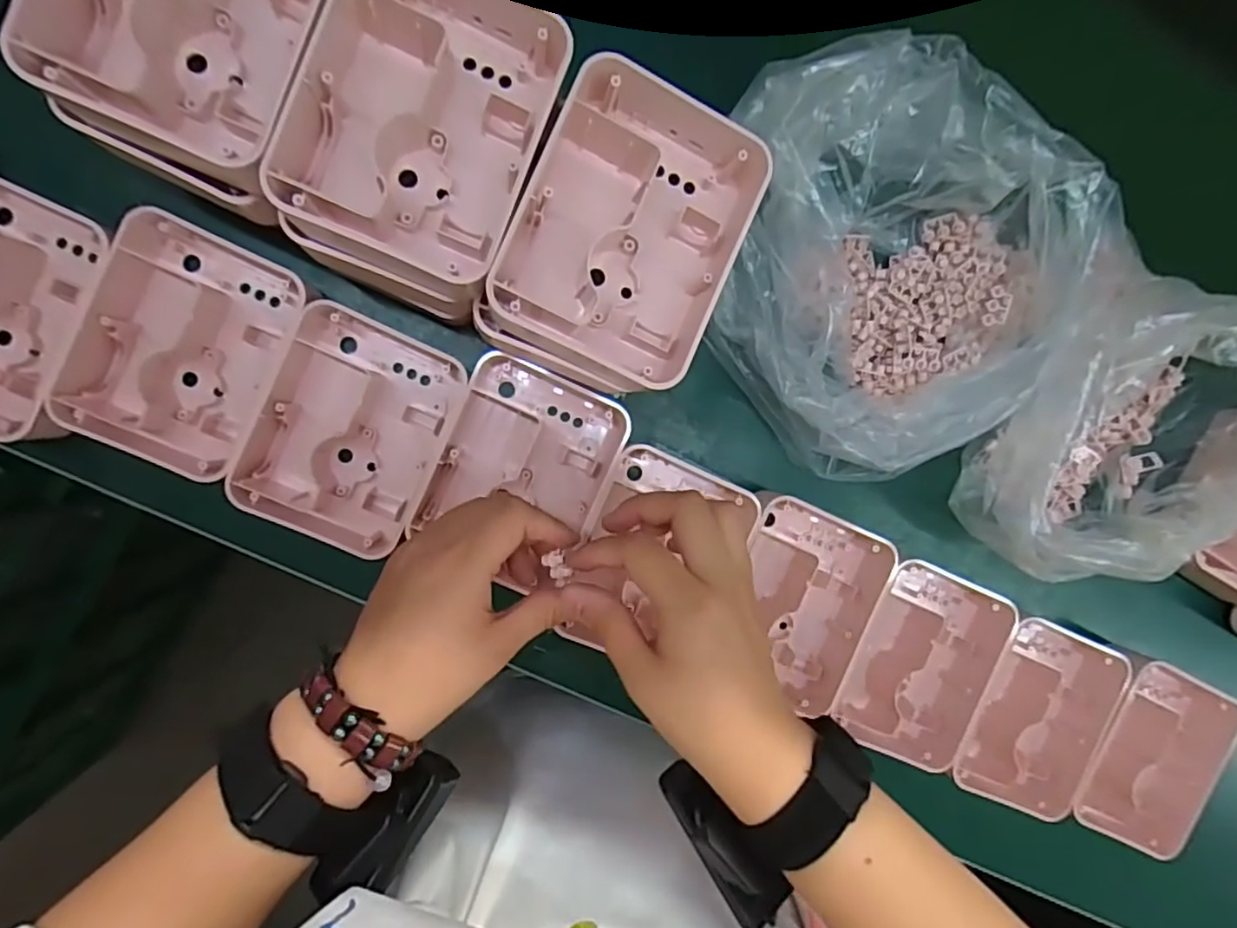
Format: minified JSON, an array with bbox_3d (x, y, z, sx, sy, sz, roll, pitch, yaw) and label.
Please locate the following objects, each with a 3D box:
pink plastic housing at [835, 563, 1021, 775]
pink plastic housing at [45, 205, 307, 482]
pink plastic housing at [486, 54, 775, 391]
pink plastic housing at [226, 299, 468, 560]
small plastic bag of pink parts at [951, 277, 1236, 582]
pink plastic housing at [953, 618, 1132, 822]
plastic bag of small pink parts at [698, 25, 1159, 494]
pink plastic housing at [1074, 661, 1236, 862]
[{"bbox_3d":[0.217,0.142,0.440,0.077,0.037,0.130,23,91,-9],"label":"pink plastic housing"},{"bbox_3d":[-0.245,-0.063,0.363,0.101,0.039,0.133,25,91,-9],"label":"pink plastic housing"},{"bbox_3d":[0.007,-0.113,0.301,0.100,0.037,0.131,26,91,-9],"label":"pink plastic housing"},{"bbox_3d":[-0.158,-0.019,0.377,0.101,0.039,0.129,23,91,-9],"label":"pink plastic housing"},{"bbox_3d":[0.330,-0.012,0.400,0.189,0.087,0.173,2,94,-8],"label":"small plastic bag of pink parts"},{"bbox_3d":[0.294,0.177,0.453,0.093,0.034,0.129,22,91,-9],"label":"pink plastic housing"},{"bbox_3d":[0.158,-0.121,0.385,0.241,0.087,0.212,43,88,-8],"label":"plastic bag of small pink parts"},{"bbox_3d":[0.387,0.212,0.468,0.104,0.037,0.131,23,91,-9],"label":"pink plastic housing"}]

